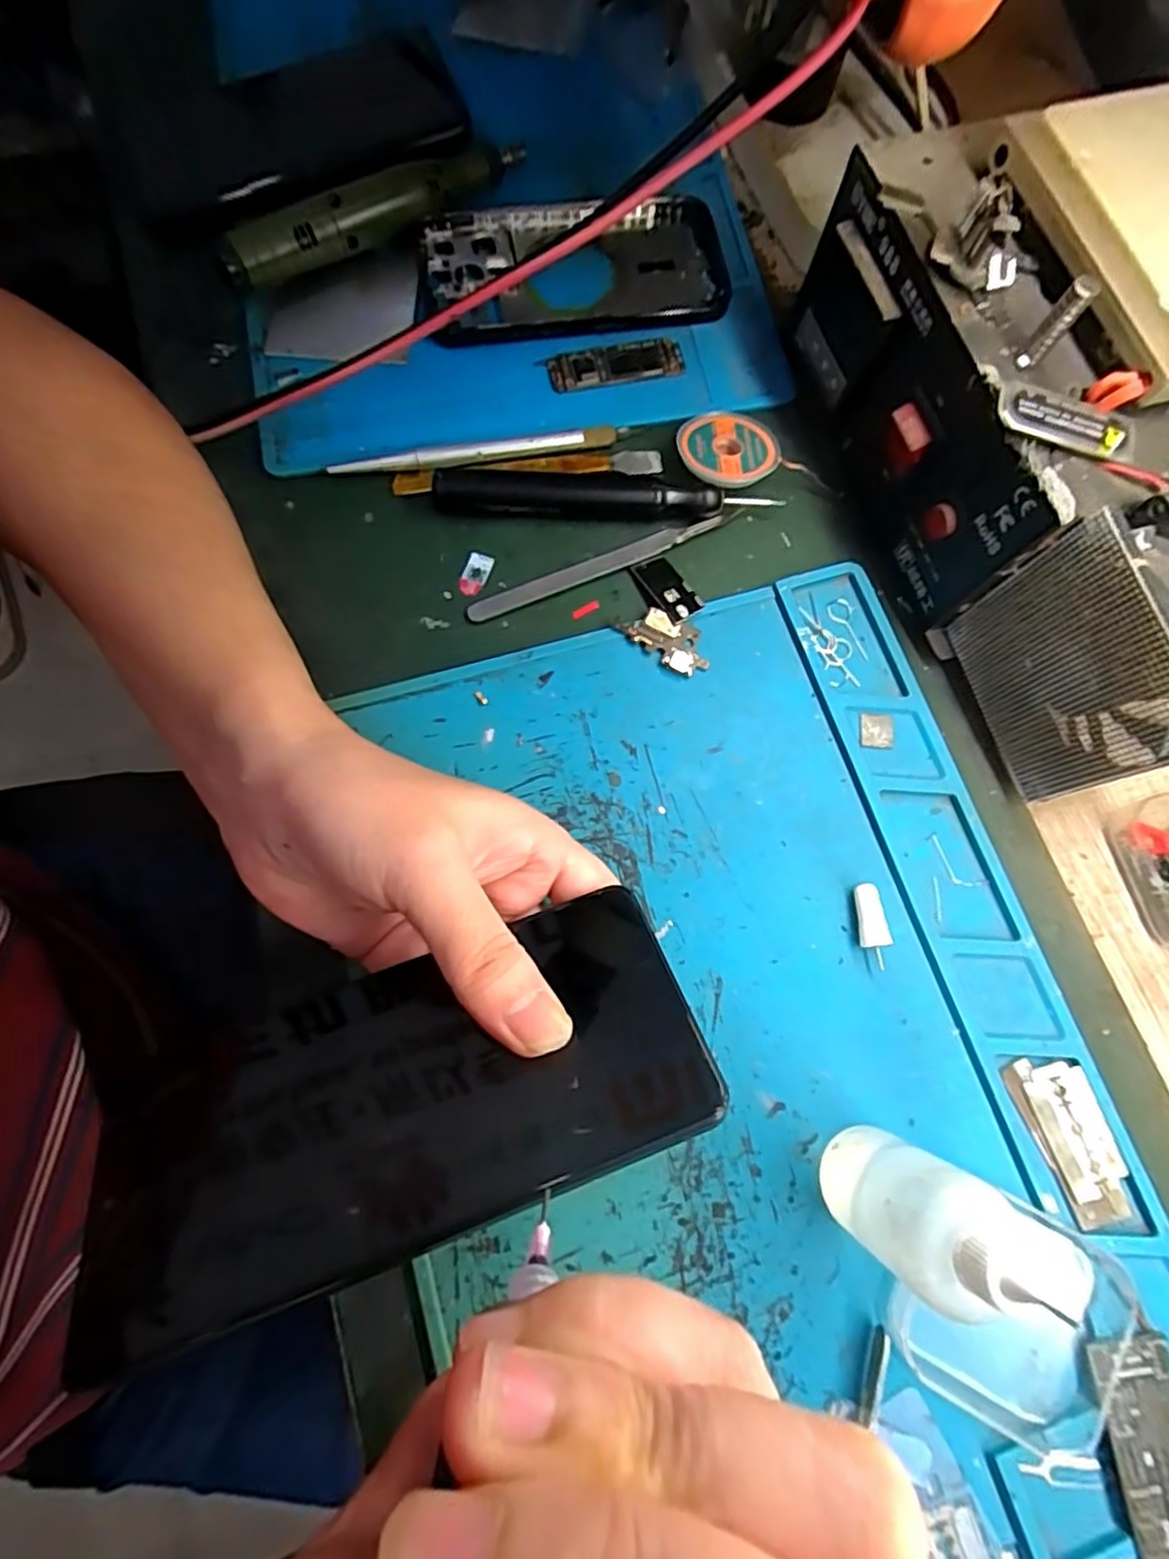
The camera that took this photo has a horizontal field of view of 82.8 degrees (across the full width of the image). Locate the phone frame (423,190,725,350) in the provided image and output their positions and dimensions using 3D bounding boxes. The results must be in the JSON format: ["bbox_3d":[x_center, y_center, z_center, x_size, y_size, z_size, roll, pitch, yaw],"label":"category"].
[{"bbox_3d":[-0.005,-0.242,0.316,0.143,0.015,0.068,-11,75,-5],"label":"phone frame"}]

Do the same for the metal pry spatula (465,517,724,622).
[{"bbox_3d":[0.005,-0.092,0.287,0.117,0.005,0.010,-22,77,-8],"label":"metal pry spatula"}]

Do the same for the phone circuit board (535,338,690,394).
[{"bbox_3d":[0.014,-0.194,0.309,0.065,0.004,0.021,-11,75,-5],"label":"phone circuit board"}]

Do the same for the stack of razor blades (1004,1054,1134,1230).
[{"bbox_3d":[0.174,0.126,0.234,0.025,0.004,0.055,-21,76,-7],"label":"stack of razor blades"}]

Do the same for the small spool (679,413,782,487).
[{"bbox_3d":[0.064,-0.148,0.296,0.044,0.011,0.041,1,75,-2],"label":"small spool"}]

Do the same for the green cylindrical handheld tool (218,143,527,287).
[{"bbox_3d":[-0.098,-0.269,0.314,0.151,0.023,0.023,-29,78,-9],"label":"green cylindrical handheld tool"}]

